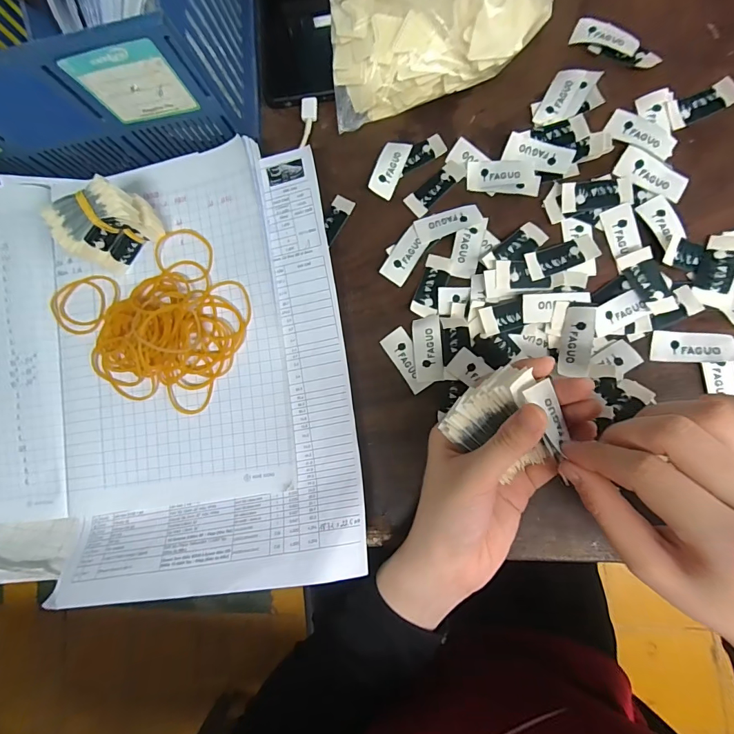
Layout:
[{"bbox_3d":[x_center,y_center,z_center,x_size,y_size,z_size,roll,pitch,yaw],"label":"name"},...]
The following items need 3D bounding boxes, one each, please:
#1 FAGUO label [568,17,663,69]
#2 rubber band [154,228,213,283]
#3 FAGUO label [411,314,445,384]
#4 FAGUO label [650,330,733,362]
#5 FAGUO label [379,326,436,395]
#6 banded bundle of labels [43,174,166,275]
[{"bbox_3d":[0.179,-0.233,0.294,0.061,0.004,0.024,28,86,8],"label":"FAGUO label"},{"bbox_3d":[-0.132,-0.083,0.299,0.041,0.009,0.036,23,83,0],"label":"rubber band"},{"bbox_3d":[0.044,-0.013,0.292,0.020,0.004,0.046,-6,85,13],"label":"FAGUO label"},{"bbox_3d":[0.211,-0.013,0.264,0.047,0.010,0.020,4,83,6],"label":"FAGUO label"},{"bbox_3d":[0.030,-0.005,0.294,0.019,0.004,0.047,-33,81,1],"label":"FAGUO label"},{"bbox_3d":[-0.179,-0.098,0.283,0.057,0.044,0.042,-39,85,-1],"label":"banded bundle of labels"}]

